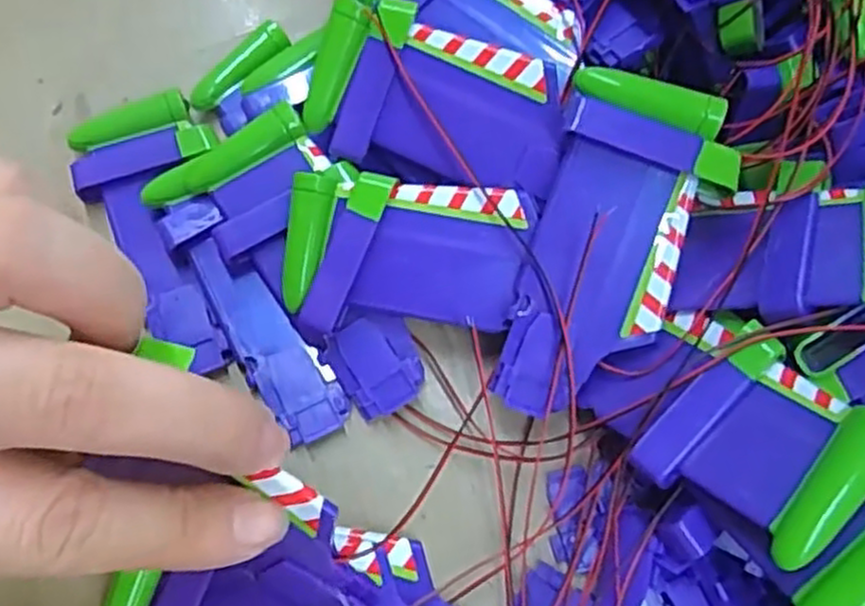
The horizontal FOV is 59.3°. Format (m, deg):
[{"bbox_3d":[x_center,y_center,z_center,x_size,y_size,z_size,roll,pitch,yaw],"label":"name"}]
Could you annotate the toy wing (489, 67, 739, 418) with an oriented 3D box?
[{"bbox_3d":[0.045,-0.013,0.197,0.041,0.009,0.089,23,99,6],"label":"toy wing"}]

